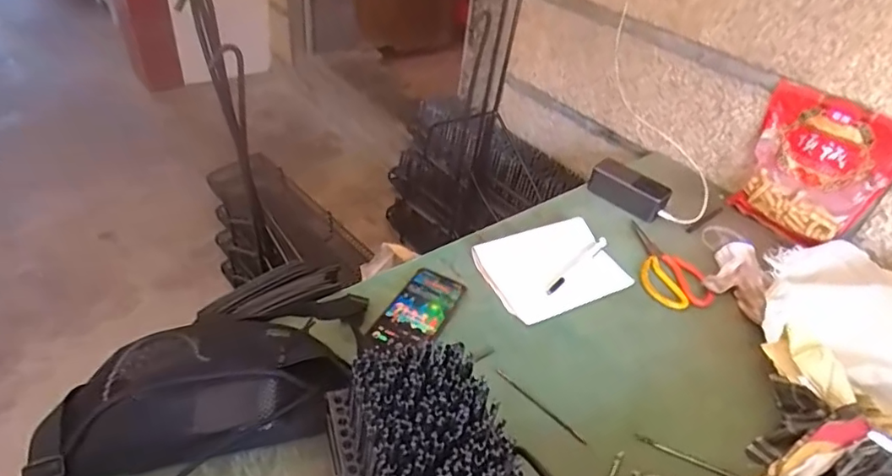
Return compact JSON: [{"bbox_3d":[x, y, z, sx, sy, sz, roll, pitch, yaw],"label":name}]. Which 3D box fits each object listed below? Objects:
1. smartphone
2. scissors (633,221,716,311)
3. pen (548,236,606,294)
[{"bbox_3d":[-0.033,0.091,0.687,0.071,0.009,0.154,22,41,17],"label":"smartphone"},{"bbox_3d":[0.333,0.039,0.832,0.094,0.015,0.168,3,39,-6],"label":"scissors"},{"bbox_3d":[0.190,0.038,0.792,0.016,0.009,0.155,33,46,28],"label":"pen"}]

